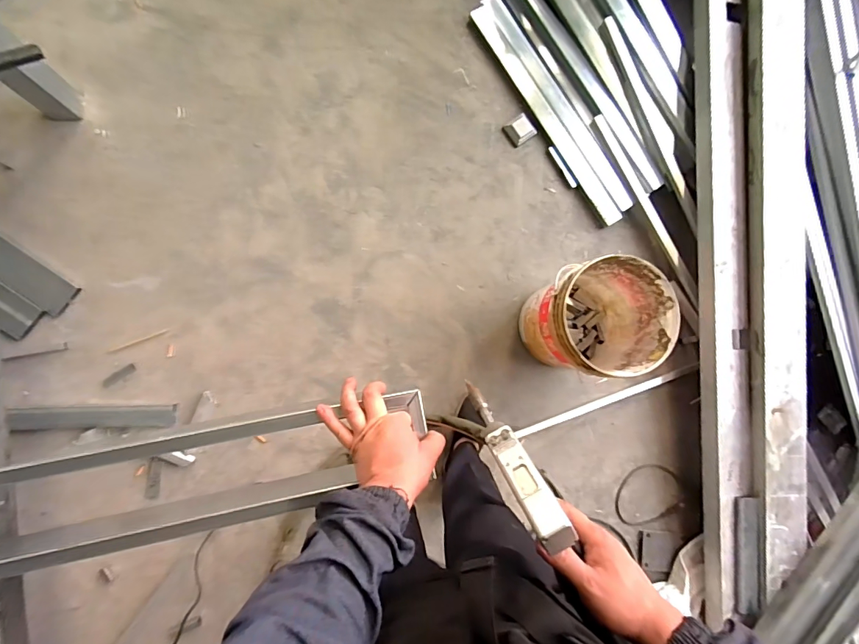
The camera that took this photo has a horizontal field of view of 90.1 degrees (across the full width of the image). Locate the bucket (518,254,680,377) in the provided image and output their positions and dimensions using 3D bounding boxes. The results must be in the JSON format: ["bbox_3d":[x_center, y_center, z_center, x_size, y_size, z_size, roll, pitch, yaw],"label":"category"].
[{"bbox_3d":[0.443,-0.007,1.219,0.294,0.356,0.288,1,86,-7],"label":"bucket"}]

